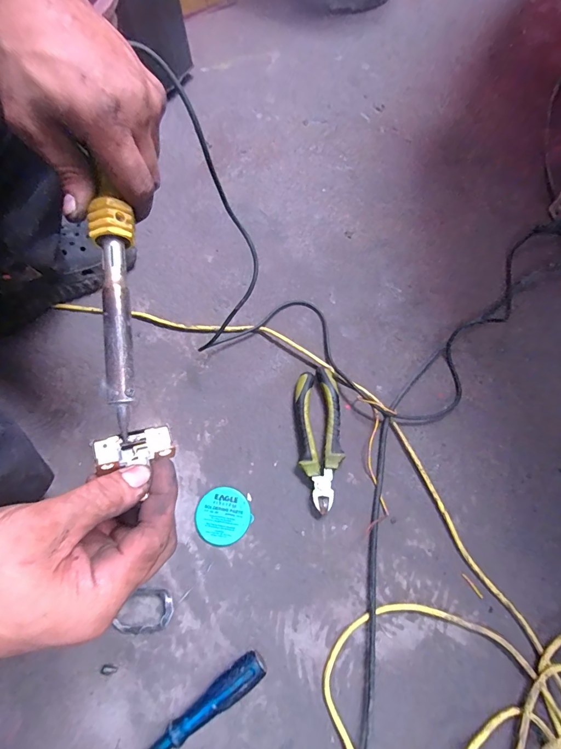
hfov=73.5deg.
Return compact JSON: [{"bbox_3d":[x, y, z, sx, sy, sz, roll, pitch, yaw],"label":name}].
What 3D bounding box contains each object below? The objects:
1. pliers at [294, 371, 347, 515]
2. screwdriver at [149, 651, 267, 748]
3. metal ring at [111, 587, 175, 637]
[{"bbox_3d":[0.049,0.078,0.479,0.056,0.024,0.174,-1,67,-2],"label":"pliers"},{"bbox_3d":[-0.099,0.346,0.365,0.196,0.030,0.025,-33,72,-14],"label":"screwdriver"},{"bbox_3d":[-0.147,0.256,0.404,0.063,0.015,0.044,3,67,0],"label":"metal ring"}]

